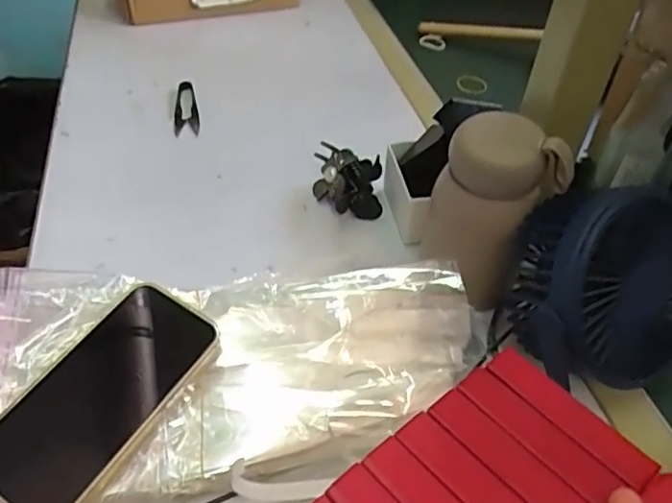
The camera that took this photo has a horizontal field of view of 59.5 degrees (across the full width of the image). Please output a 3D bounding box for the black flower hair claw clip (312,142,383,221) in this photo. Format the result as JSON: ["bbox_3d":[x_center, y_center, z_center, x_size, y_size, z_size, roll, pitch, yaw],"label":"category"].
[{"bbox_3d":[0.011,-0.068,0.546,0.061,0.044,0.072,2,43,-4],"label":"black flower hair claw clip"}]

